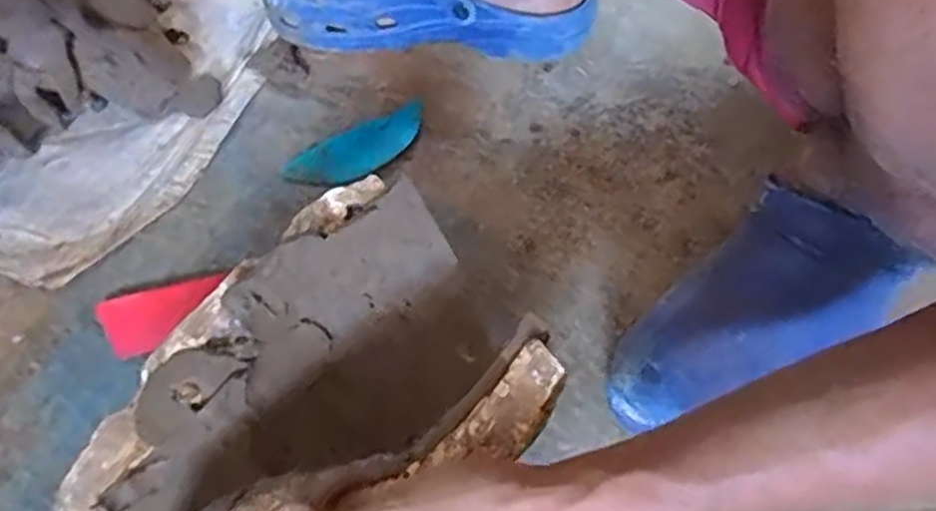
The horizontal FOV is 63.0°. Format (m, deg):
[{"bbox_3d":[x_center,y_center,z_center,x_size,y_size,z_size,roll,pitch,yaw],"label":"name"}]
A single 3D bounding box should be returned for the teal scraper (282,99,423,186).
[{"bbox_3d":[-0.081,-0.082,0.589,0.119,0.007,0.045,-28,60,-16],"label":"teal scraper"}]

